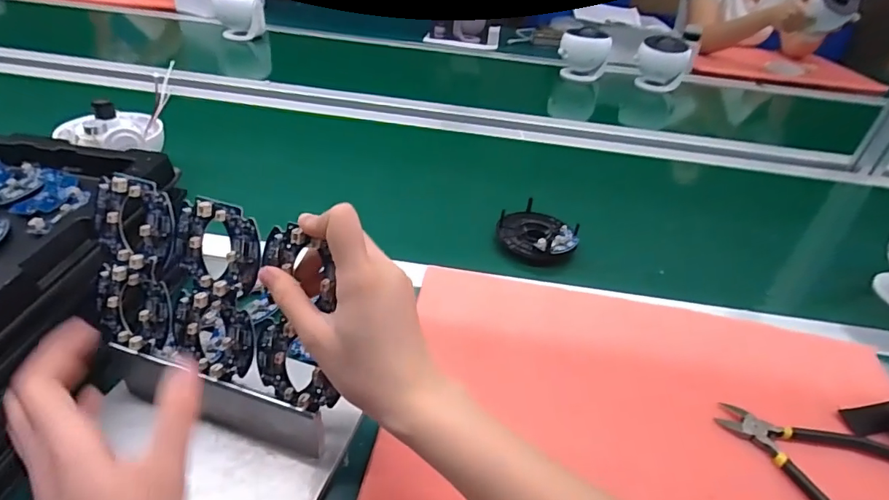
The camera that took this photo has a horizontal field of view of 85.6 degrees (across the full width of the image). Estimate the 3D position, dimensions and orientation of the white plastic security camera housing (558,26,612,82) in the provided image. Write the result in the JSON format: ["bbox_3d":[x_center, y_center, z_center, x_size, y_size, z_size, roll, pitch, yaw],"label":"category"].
[{"bbox_3d":[0.366,-0.507,1.248,0.124,0.119,0.096,17,38,15],"label":"white plastic security camera housing"}]

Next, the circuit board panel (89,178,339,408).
[{"bbox_3d":[-0.161,0.029,0.331,0.186,0.126,0.008,15,17,12],"label":"circuit board panel"}]

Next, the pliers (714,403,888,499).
[{"bbox_3d":[0.306,0.173,0.395,0.144,0.019,0.127,28,42,27],"label":"pliers"}]

